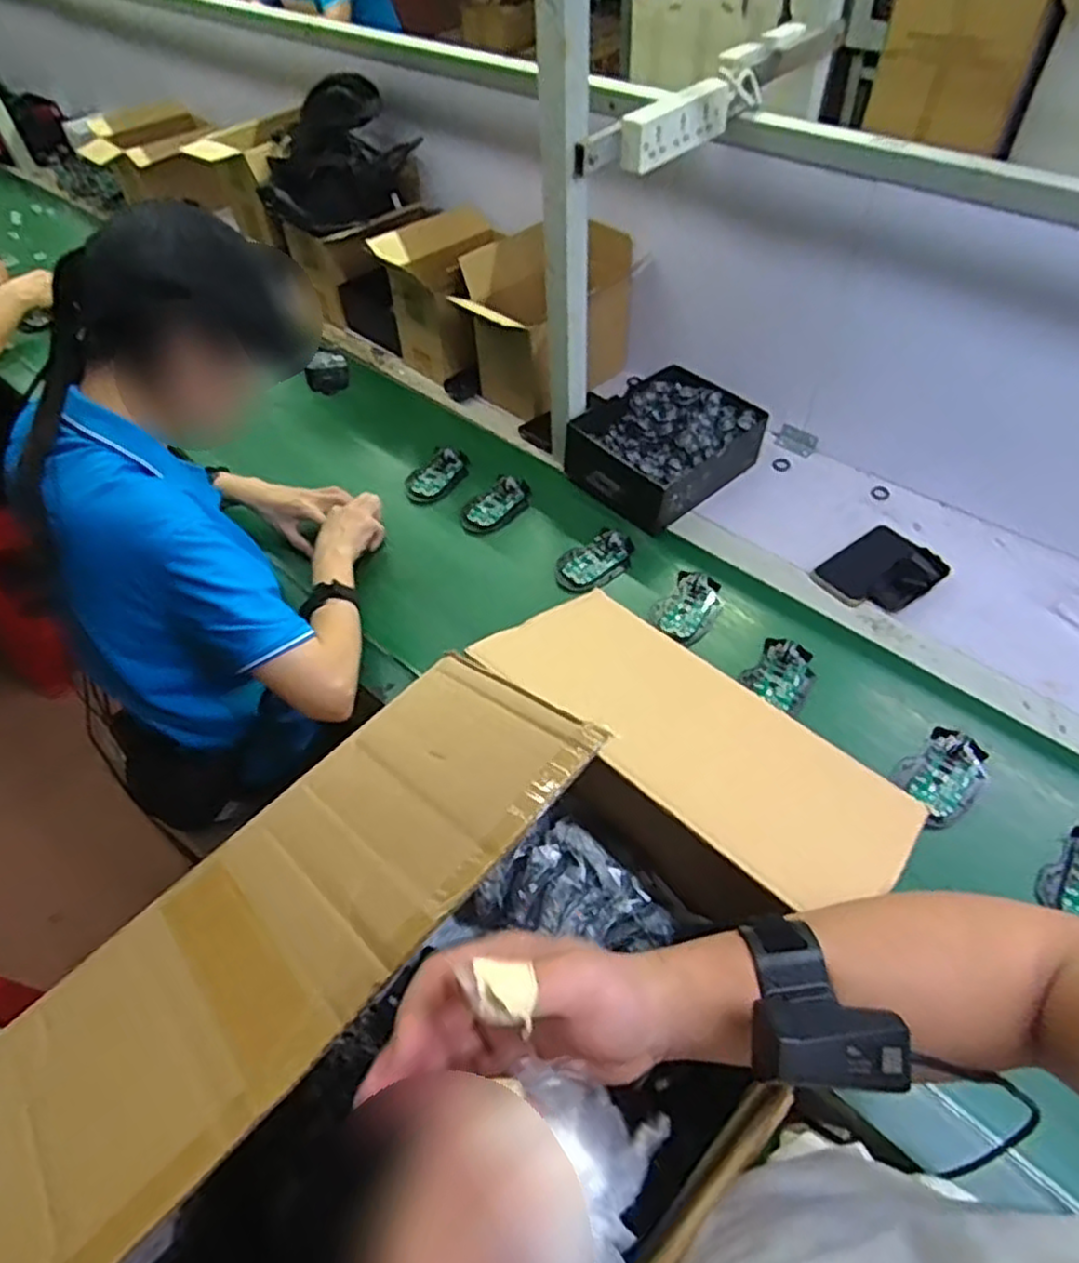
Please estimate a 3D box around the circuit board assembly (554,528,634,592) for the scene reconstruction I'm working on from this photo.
[{"bbox_3d":[0.075,-0.098,0.969,0.114,0.017,0.072,-29,59,-23],"label":"circuit board assembly"}]

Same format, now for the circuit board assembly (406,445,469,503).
[{"bbox_3d":[-0.153,-0.239,1.093,0.065,0.027,0.117,33,57,21],"label":"circuit board assembly"}]

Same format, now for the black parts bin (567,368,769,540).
[{"bbox_3d":[0.180,-0.273,1.063,0.219,0.090,0.256,38,59,24],"label":"black parts bin"}]

